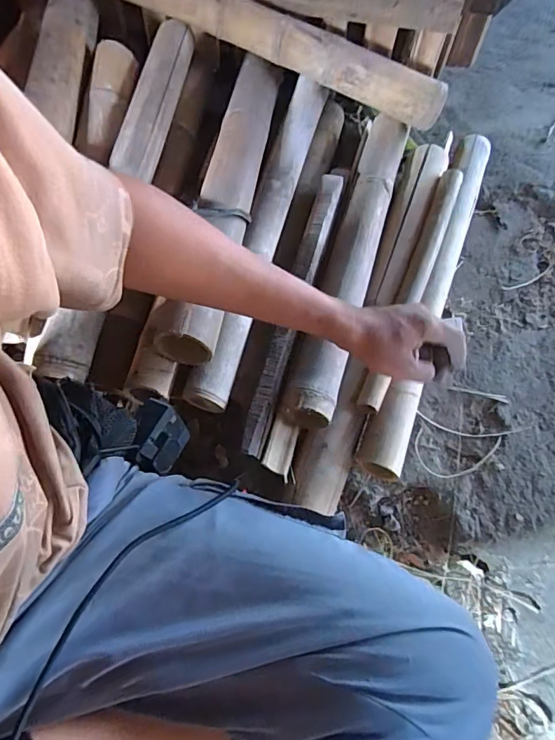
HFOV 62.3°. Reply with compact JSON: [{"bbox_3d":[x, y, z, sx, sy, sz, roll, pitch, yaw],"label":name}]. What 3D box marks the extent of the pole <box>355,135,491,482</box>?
[{"bbox_3d":[0.252,-0.134,0.728,0.073,0.062,0.641,21,68,9],"label":"pole"}]

